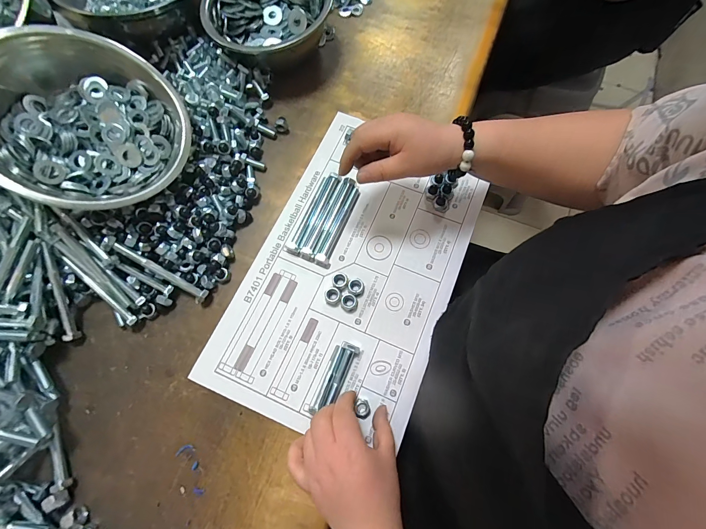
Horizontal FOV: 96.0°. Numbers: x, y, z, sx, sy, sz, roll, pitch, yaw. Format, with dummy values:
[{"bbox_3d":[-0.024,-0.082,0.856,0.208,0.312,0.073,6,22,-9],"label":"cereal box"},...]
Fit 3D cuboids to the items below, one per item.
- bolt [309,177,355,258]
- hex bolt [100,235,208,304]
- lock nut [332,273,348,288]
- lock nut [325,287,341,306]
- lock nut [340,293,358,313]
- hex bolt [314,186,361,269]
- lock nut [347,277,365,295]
[{"bbox_3d":[-0.023,-0.055,0.385,0.014,0.017,0.108,21,73,6],"label":"bolt"},{"bbox_3d":[-0.213,0.007,0.344,0.114,0.010,0.015,33,74,-13],"label":"hex bolt"},{"bbox_3d":[-0.015,0.017,0.365,0.018,0.010,0.019,0,73,-1],"label":"lock nut"},{"bbox_3d":[-0.023,0.035,0.359,0.019,0.010,0.018,0,73,-1],"label":"lock nut"},{"bbox_3d":[-0.004,0.043,0.358,0.019,0.008,0.019,0,73,-1],"label":"lock nut"},{"bbox_3d":[-0.017,-0.045,0.380,0.017,0.021,0.101,22,74,6],"label":"hex bolt"},{"bbox_3d":[0.004,0.024,0.362,0.019,0.010,0.020,0,73,-1],"label":"lock nut"}]

